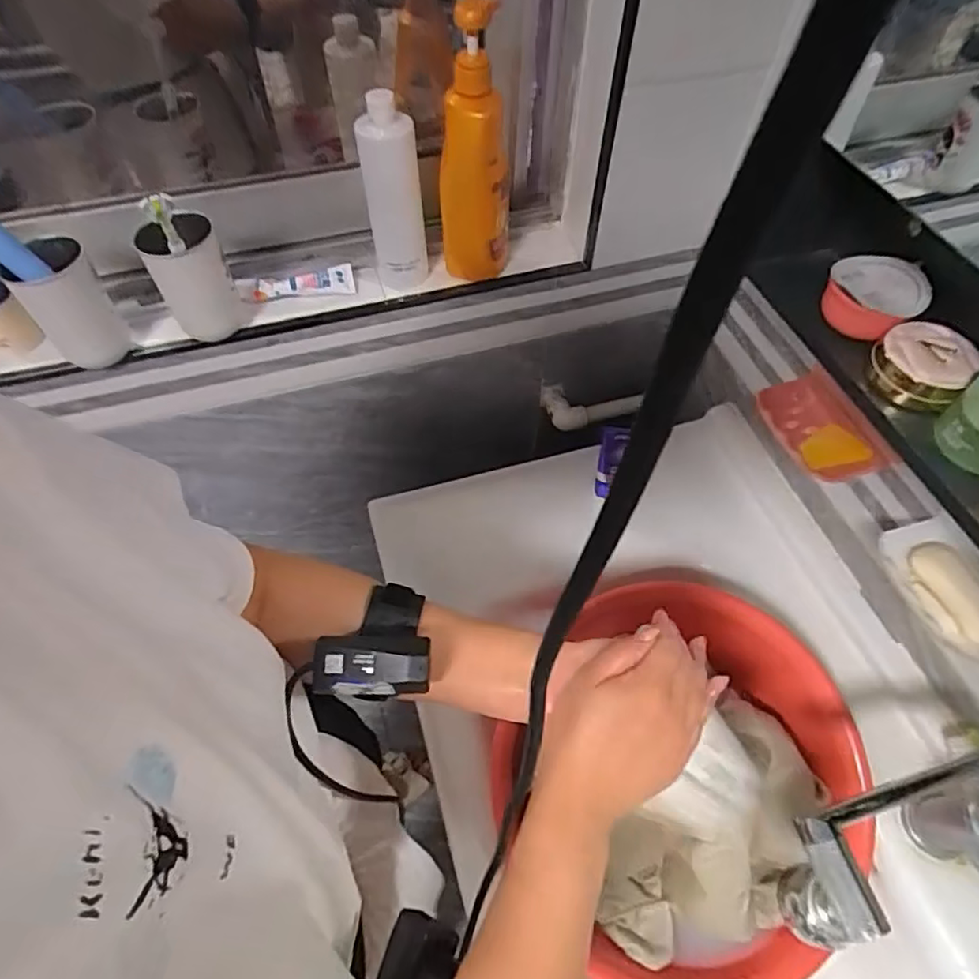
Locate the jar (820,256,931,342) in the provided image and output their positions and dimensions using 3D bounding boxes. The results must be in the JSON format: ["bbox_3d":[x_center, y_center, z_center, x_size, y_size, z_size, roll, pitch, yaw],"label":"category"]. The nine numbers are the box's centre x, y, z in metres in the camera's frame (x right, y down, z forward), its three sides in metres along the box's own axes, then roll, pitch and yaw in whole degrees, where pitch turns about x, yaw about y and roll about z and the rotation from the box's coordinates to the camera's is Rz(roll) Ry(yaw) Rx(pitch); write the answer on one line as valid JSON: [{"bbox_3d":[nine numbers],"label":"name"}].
[{"bbox_3d":[0.336,-0.169,0.533,0.074,0.039,0.075,1,56,-1],"label":"jar"}]

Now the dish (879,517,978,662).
[{"bbox_3d":[0.414,0.090,0.546,0.075,0.028,0.133,-18,59,-13],"label":"dish"}]

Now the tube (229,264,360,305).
[{"bbox_3d":[-0.239,-0.257,0.757,0.139,0.032,0.040,-13,58,-10],"label":"tube"}]

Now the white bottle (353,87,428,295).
[{"bbox_3d":[-0.111,-0.332,0.706,0.066,0.199,0.071,-6,57,-5],"label":"white bottle"}]

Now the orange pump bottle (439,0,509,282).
[{"bbox_3d":[-0.018,-0.387,0.709,0.081,0.278,0.077,-8,57,-6],"label":"orange pump bottle"}]

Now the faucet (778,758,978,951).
[{"bbox_3d":[0.337,0.297,0.497,0.245,0.200,0.123,-2,57,-3],"label":"faucet"}]

